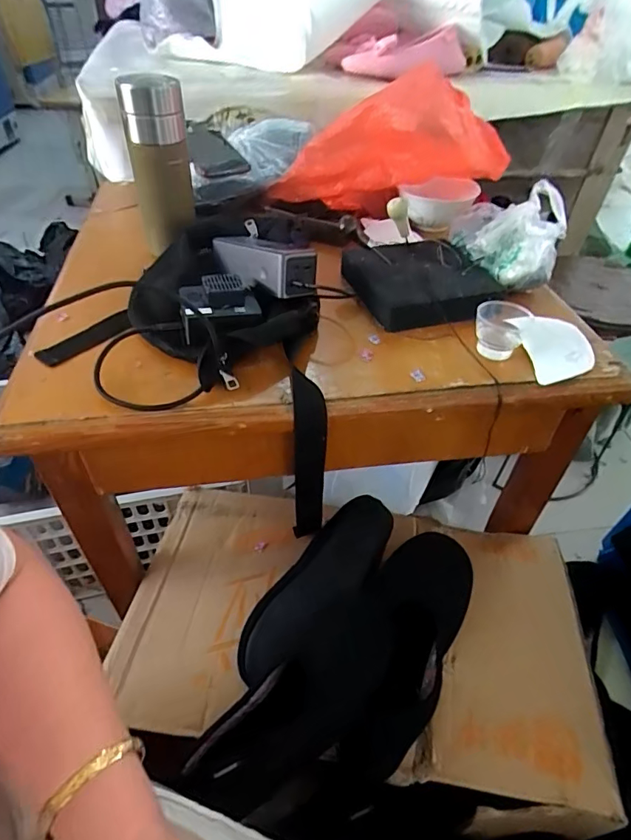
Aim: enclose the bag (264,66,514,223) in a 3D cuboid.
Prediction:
[{"bbox_3d":[0.085,-0.361,0.656,0.304,0.143,0.078,0,39,32],"label":"bag"}]

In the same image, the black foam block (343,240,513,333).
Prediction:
[{"bbox_3d":[0.122,-0.166,0.575,0.152,0.036,0.161,-17,48,-20],"label":"black foam block"}]

